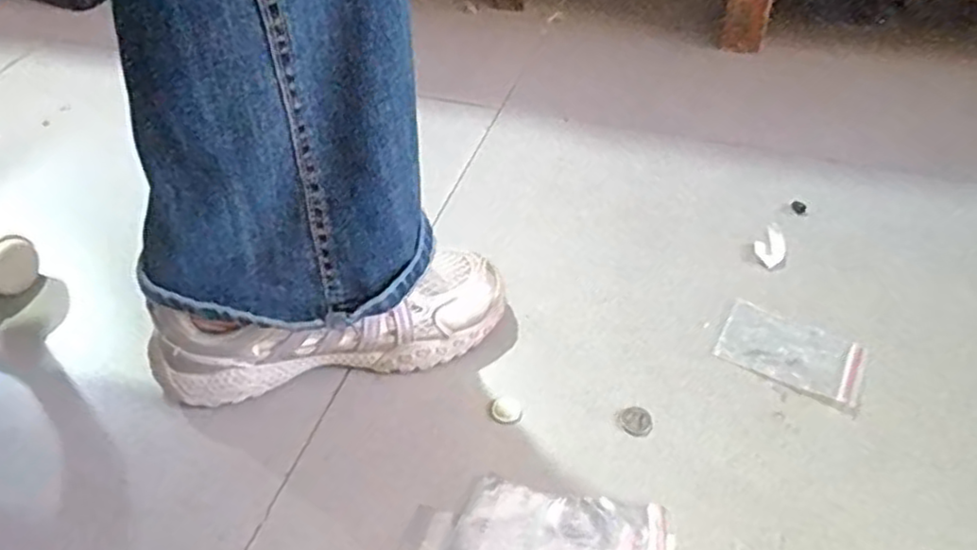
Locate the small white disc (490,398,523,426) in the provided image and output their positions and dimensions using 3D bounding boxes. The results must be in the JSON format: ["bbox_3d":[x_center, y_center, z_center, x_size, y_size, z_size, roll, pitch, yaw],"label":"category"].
[{"bbox_3d":[0.012,0.091,0.466,0.021,0.004,0.020,-2,46,2],"label":"small white disc"}]

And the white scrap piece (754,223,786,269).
[{"bbox_3d":[0.219,-0.023,0.545,0.020,0.010,0.041,3,47,6],"label":"white scrap piece"}]

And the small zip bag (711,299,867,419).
[{"bbox_3d":[0.213,0.056,0.490,0.095,0.006,0.059,22,50,26],"label":"small zip bag"}]

